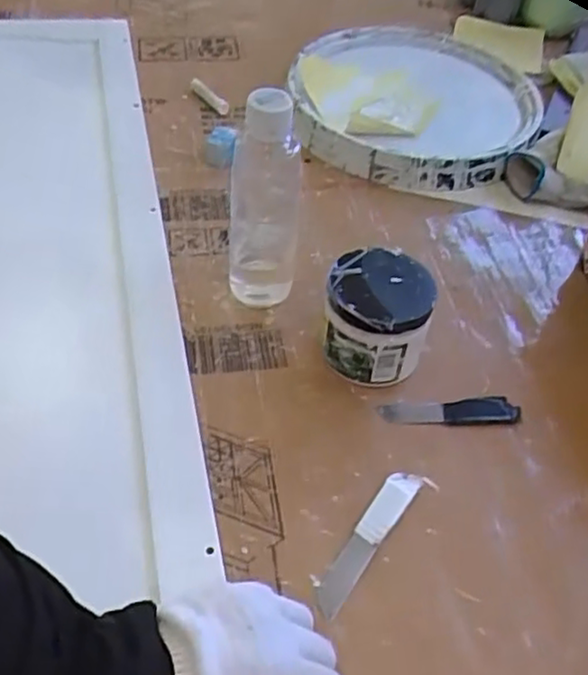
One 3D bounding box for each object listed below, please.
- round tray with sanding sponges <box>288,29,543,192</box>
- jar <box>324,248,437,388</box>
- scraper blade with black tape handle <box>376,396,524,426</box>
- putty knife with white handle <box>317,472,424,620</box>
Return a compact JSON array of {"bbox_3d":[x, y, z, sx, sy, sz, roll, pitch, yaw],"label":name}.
[{"bbox_3d":[0.133,-0.260,0.778,0.250,0.068,0.264,1,47,-1],"label":"round tray with sanding sponges"},{"bbox_3d":[0.064,-0.013,0.540,0.077,0.080,0.070,1,47,-1],"label":"jar"},{"bbox_3d":[0.119,0.056,0.531,0.104,0.004,0.022,0,47,-3],"label":"scraper blade with black tape handle"},{"bbox_3d":[0.048,0.131,0.458,0.020,0.006,0.115,28,52,22],"label":"putty knife with white handle"}]

